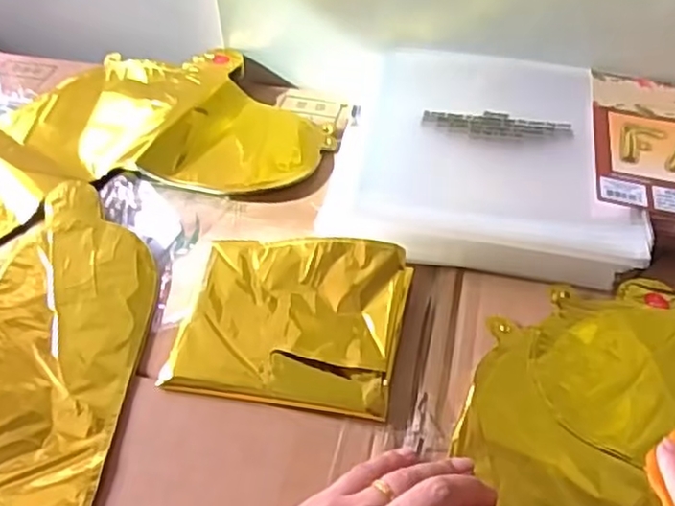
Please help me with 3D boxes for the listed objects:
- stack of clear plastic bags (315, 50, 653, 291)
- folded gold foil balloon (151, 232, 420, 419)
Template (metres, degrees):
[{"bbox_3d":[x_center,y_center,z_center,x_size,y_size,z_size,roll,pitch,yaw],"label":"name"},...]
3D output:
[{"bbox_3d":[0.109,-0.081,0.543,0.215,0.033,0.227,5,51,7],"label":"stack of clear plastic bags"},{"bbox_3d":[-0.028,0.040,0.456,0.136,0.016,0.123,8,52,8],"label":"folded gold foil balloon"}]

